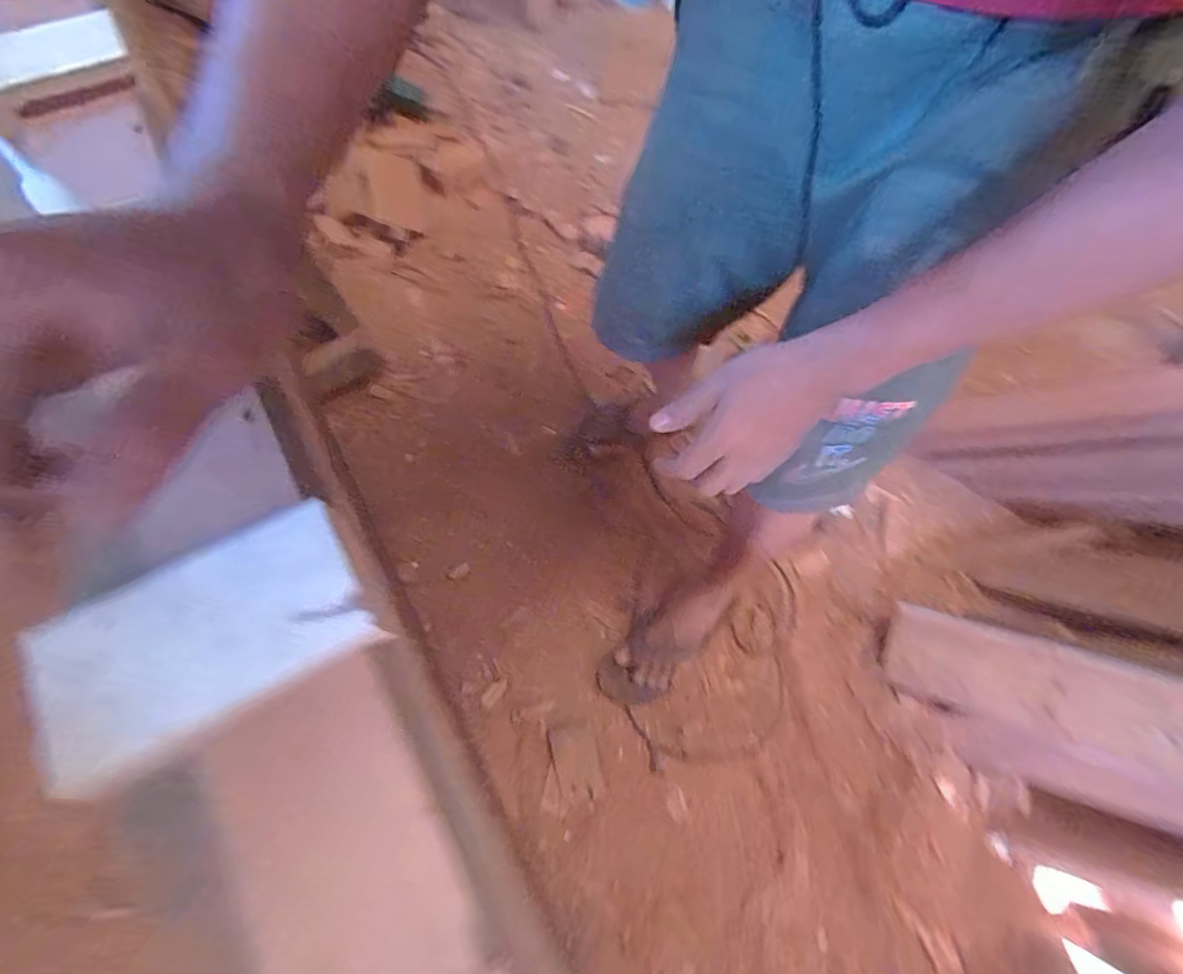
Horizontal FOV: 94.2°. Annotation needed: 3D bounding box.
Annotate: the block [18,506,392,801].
[{"bbox_3d":[-0.152,0.055,0.213,0.114,0.017,0.069,-26,66,-14],"label":"block"}]

